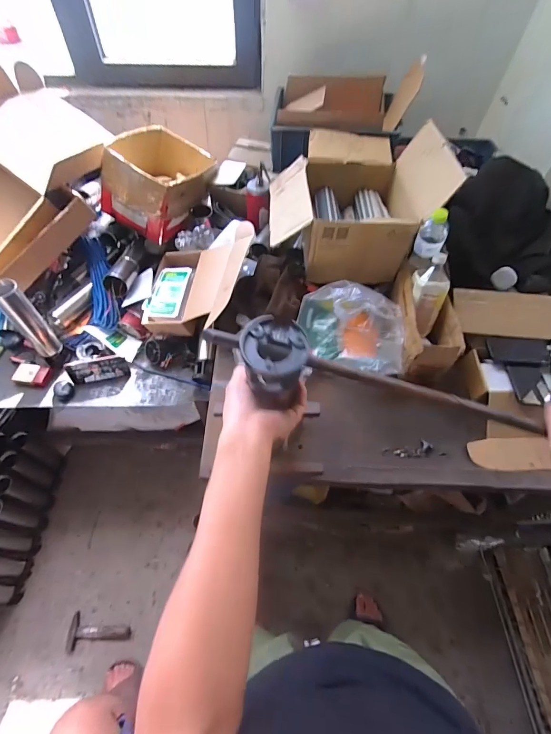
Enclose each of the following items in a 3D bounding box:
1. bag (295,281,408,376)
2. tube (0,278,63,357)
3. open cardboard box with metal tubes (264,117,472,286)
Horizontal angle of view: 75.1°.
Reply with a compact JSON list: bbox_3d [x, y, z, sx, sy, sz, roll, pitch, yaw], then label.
[{"bbox_3d":[0.190,-0.096,0.873,0.274,0.164,0.181,15,58,7],"label":"bag"},{"bbox_3d":[-0.656,-0.121,0.953,0.065,0.239,0.053,-34,65,-22],"label":"tube"},{"bbox_3d":[0.199,-0.492,1.007,0.413,0.274,0.415,1,57,-1],"label":"open cardboard box with metal tubes"}]

